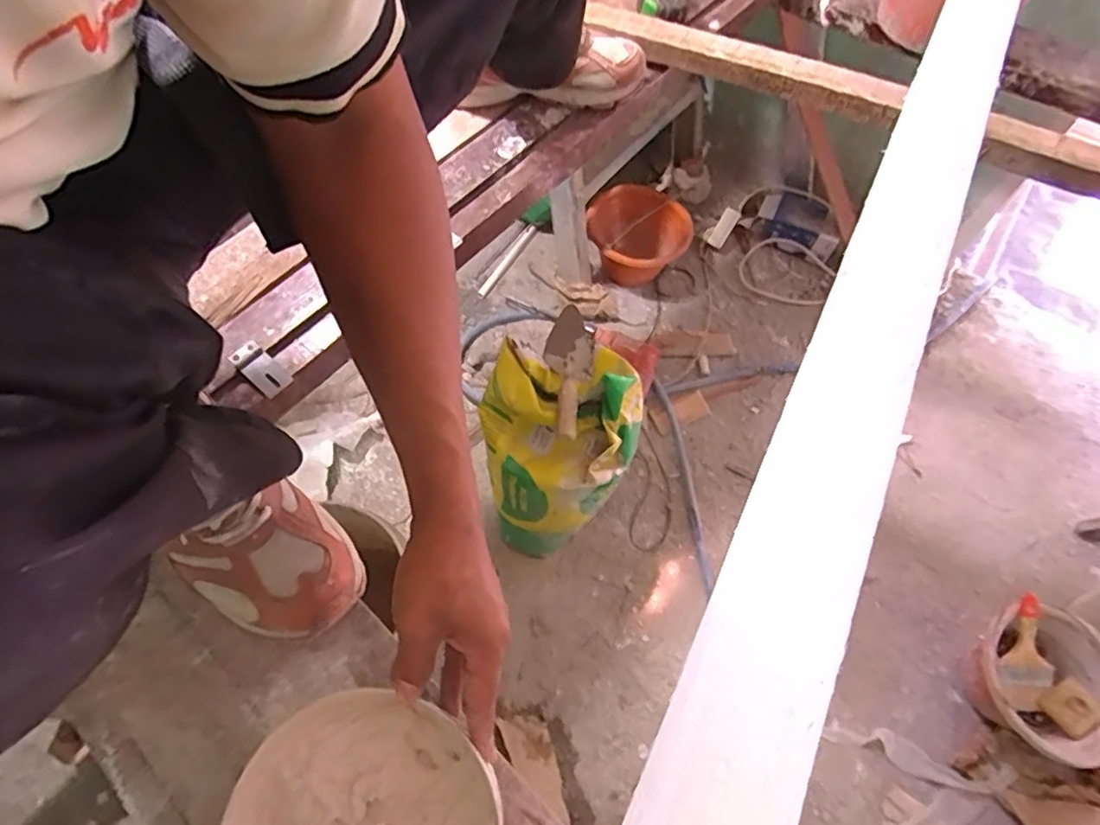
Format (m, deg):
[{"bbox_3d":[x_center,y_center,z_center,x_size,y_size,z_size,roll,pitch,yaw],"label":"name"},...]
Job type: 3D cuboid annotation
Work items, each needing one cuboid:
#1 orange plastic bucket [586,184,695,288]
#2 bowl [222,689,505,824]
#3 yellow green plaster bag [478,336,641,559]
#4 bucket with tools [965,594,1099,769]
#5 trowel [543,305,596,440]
[{"bbox_3d":[0.222,-0.444,1.571,0.265,0.147,0.209,11,63,6],"label":"orange plastic bucket"},{"bbox_3d":[-0.123,0.287,0.414,0.164,0.047,0.181,-38,69,-18],"label":"bowl"},{"bbox_3d":[0.025,0.077,1.187,0.282,0.392,0.253,-2,63,-1],"label":"yellow green plaster bag"},{"bbox_3d":[0.912,0.503,1.141,0.230,0.170,0.245,0,63,0],"label":"bucket with tools"},{"bbox_3d":[0.027,-0.078,1.122,0.090,0.044,0.269,12,63,6],"label":"trowel"}]

